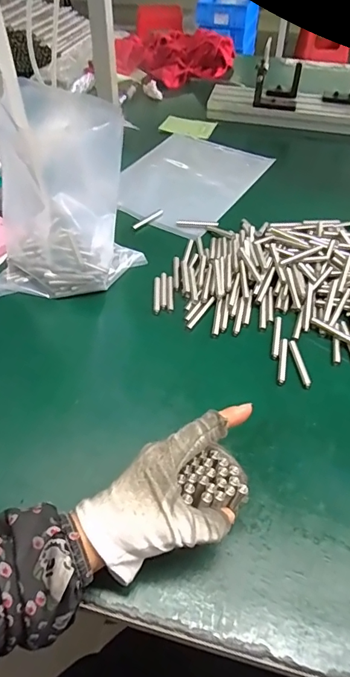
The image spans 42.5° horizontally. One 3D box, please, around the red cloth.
[{"bbox_3d":[-0.014,-0.650,1.031,0.238,0.067,0.202,-31,55,-27],"label":"red cloth"}]

